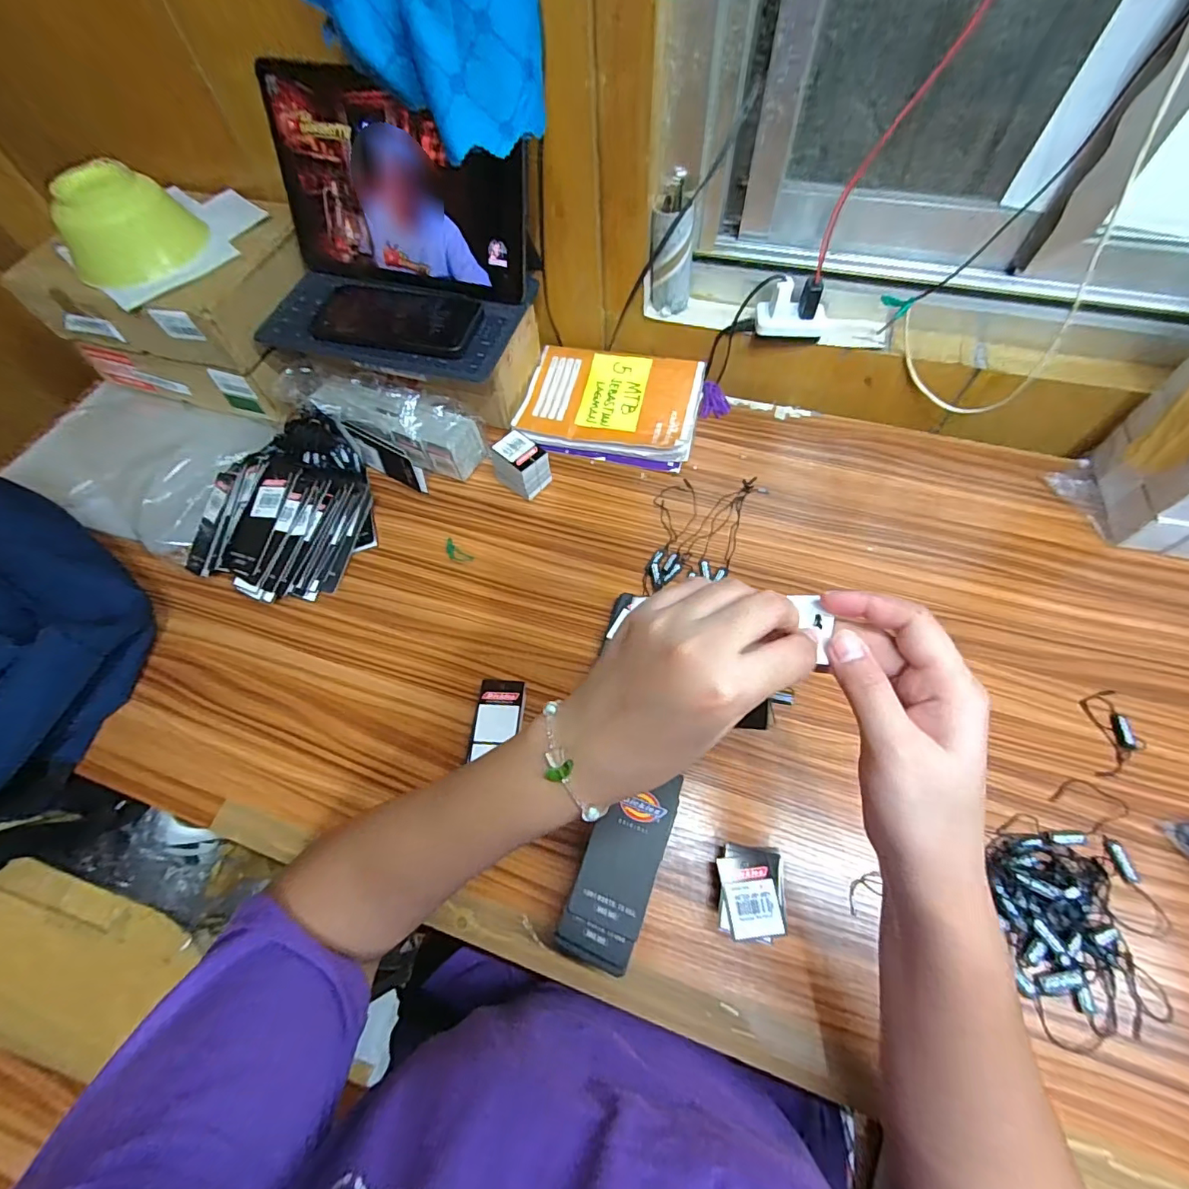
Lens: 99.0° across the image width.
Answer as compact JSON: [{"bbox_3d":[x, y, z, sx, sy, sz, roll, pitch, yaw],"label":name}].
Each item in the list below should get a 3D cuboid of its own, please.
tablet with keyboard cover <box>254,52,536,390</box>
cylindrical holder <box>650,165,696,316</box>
[{"bbox_3d":[-0.210,-0.347,0.497,0.271,0.159,0.172,13,64,10],"label":"tablet with keyboard cover"},{"bbox_3d":[0.084,-0.366,0.538,0.041,0.113,0.049,21,66,14],"label":"cylindrical holder"}]

